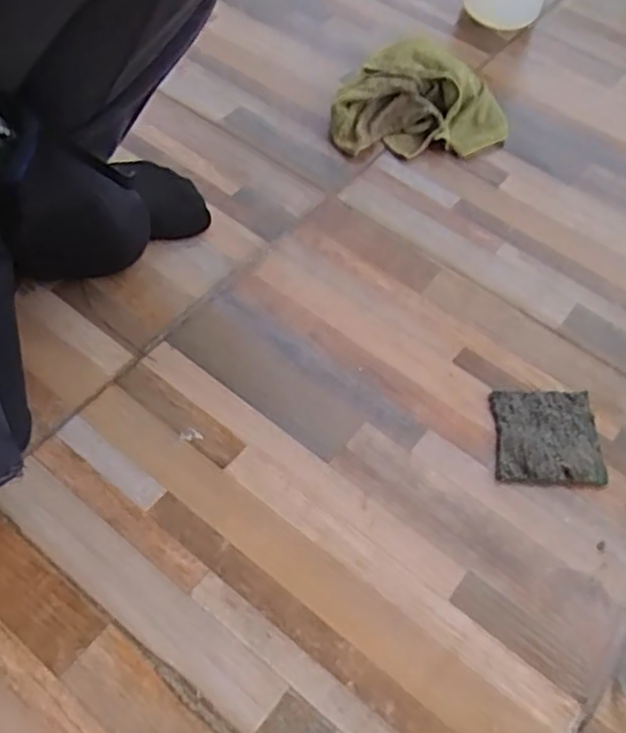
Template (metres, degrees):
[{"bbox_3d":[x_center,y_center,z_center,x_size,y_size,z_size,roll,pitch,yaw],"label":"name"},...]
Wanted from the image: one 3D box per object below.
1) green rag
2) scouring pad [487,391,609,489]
[{"bbox_3d":[0.112,-0.282,0.706,0.184,0.050,0.135,0,57,-4],"label":"green rag"},{"bbox_3d":[0.178,0.053,0.518,0.078,0.012,0.080,4,57,-1],"label":"scouring pad"}]

